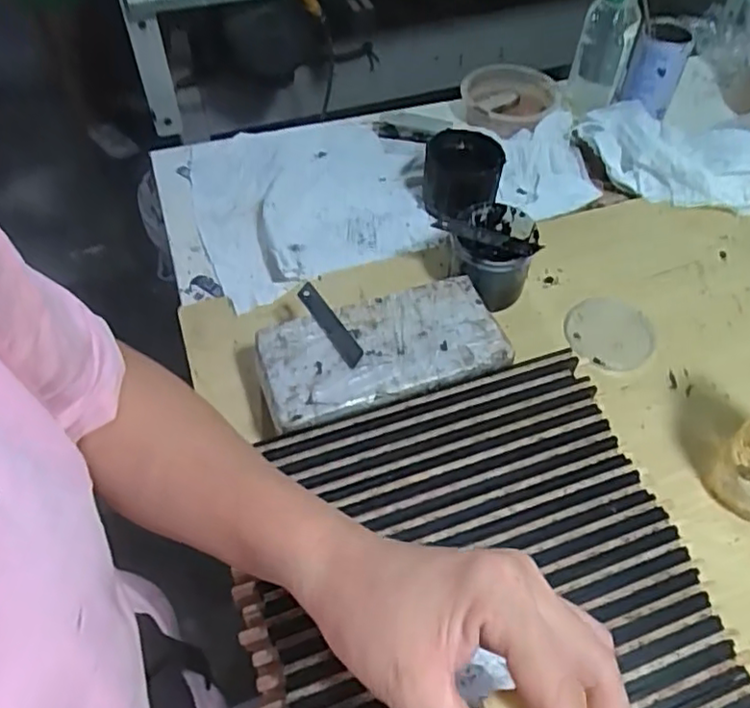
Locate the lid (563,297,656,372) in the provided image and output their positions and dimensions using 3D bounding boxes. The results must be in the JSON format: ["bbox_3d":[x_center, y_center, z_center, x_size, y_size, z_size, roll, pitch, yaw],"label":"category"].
[{"bbox_3d":[0.227,-0.020,0.630,0.080,0.013,0.085,0,53,0],"label":"lid"}]

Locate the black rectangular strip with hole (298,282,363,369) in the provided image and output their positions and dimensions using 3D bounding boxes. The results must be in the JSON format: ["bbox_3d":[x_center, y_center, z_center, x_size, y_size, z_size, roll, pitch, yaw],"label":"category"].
[{"bbox_3d":[-0.038,-0.026,0.552,0.016,0.006,0.091,-30,65,-13],"label":"black rectangular strip with hole"}]

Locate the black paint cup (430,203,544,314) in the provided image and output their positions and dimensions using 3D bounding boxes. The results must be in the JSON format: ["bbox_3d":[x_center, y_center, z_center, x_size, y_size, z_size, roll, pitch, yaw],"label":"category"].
[{"bbox_3d":[0.115,-0.089,0.637,0.082,0.081,0.085,0,53,0],"label":"black paint cup"}]

